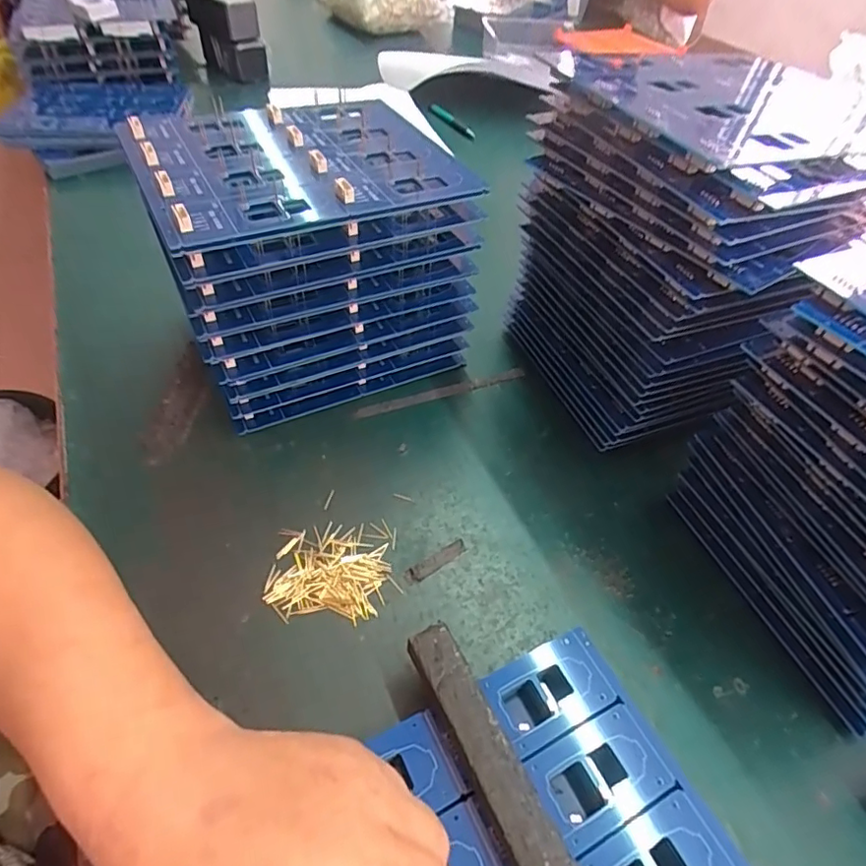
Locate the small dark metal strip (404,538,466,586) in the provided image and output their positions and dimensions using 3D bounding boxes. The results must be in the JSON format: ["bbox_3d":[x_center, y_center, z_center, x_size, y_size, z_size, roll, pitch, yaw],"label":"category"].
[{"bbox_3d":[0.002,0.079,0.342,0.044,0.004,0.010,-26,56,-25],"label":"small dark metal strip"}]

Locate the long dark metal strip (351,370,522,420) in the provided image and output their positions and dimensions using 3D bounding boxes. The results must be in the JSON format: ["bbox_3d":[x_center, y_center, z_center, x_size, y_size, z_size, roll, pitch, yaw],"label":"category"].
[{"bbox_3d":[0.008,-0.033,0.446,0.146,0.008,0.014,-16,52,-18],"label":"long dark metal strip"}]

